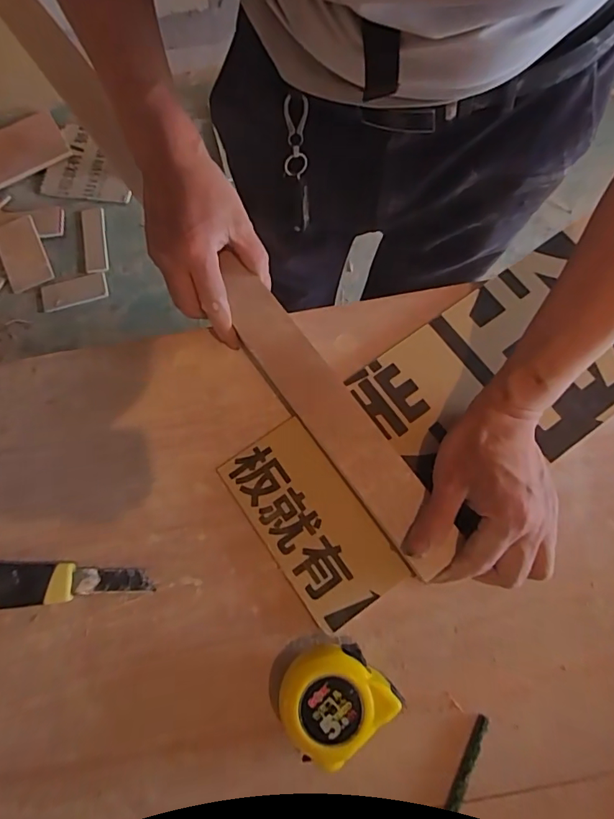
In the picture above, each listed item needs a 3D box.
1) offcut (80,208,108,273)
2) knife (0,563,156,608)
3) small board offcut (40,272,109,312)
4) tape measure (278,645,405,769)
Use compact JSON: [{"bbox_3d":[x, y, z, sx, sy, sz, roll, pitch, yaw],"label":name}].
[{"bbox_3d":[-0.602,-0.479,1.358,0.064,0.008,0.206,-10,75,-2],"label":"offcut"},{"bbox_3d":[-0.225,0.137,0.381,0.193,0.019,0.037,-7,75,-1],"label":"knife"},{"bbox_3d":[-0.637,-0.324,1.311,0.170,0.010,0.084,-18,75,-4],"label":"small board offcut"},{"bbox_3d":[0.017,0.204,0.343,0.074,0.040,0.068,-38,78,-9],"label":"tape measure"}]

